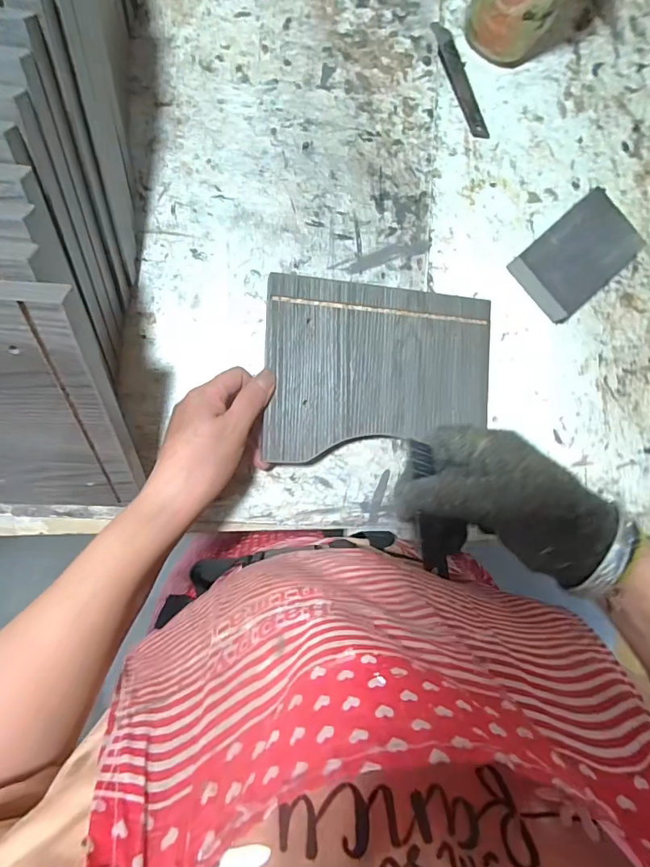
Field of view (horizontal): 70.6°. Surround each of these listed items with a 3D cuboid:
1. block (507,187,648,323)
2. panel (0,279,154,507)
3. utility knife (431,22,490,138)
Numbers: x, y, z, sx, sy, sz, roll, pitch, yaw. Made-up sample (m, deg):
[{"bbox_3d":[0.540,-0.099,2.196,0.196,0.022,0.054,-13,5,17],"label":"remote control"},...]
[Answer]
[{"bbox_3d":[0.225,-0.157,0.410,0.105,0.028,0.070,-42,93,-4],"label":"block"},{"bbox_3d":[-0.199,-0.010,0.289,0.151,0.190,0.009,2,51,-2],"label":"panel"},{"bbox_3d":[0.122,-0.314,0.411,0.021,0.004,0.100,-31,101,-5],"label":"utility knife"}]

